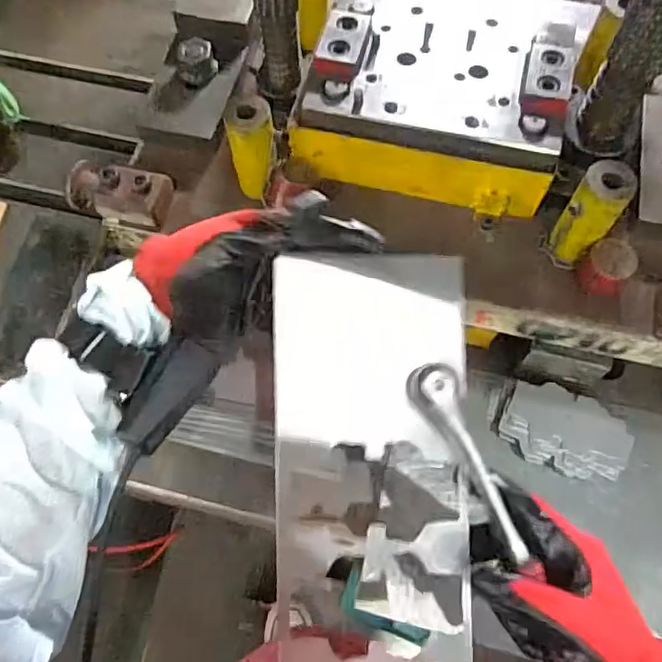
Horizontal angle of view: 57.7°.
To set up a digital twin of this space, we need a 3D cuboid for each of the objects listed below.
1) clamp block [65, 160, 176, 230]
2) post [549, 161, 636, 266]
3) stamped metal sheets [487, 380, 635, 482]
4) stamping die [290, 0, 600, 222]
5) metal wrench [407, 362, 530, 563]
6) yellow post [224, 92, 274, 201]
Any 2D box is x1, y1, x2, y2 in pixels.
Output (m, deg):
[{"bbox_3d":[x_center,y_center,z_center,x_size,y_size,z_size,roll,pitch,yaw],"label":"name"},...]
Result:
[{"bbox_3d":[-0.198,-0.128,0.558,0.089,0.040,0.047,10,66,5],"label":"clamp block"},{"bbox_3d":[0.219,-0.097,0.510,0.038,0.095,0.040,38,71,16],"label":"post"},{"bbox_3d":[0.229,0.096,0.601,0.130,0.023,0.083,18,69,8],"label":"stamped metal sheets"},{"bbox_3d":[0.102,-0.236,0.564,0.231,0.089,0.205,12,66,6],"label":"stamping die"},{"bbox_3d":[0.084,0.076,0.367,0.025,0.024,0.121,-24,80,-9],"label":"metal wrench"},{"bbox_3d":[-0.069,-0.162,0.541,0.040,0.087,0.041,-13,66,-6],"label":"yellow post"}]

